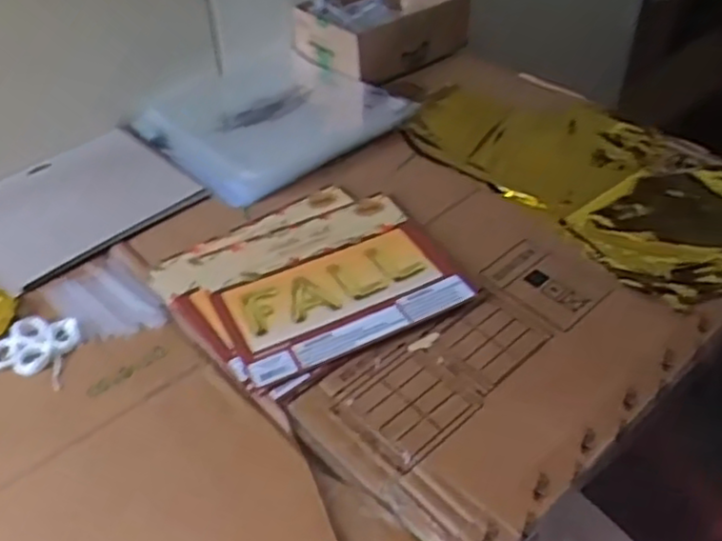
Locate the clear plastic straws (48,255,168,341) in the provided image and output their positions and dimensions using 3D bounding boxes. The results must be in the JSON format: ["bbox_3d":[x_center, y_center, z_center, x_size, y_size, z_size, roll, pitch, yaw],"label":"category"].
[{"bbox_3d":[-0.210,0.023,0.591,0.063,0.011,0.099,-33,51,-30],"label":"clear plastic straws"}]

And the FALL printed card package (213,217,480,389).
[{"bbox_3d":[-0.010,0.017,0.588,0.196,0.007,0.112,-21,46,-20],"label":"FALL printed card package"}]

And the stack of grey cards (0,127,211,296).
[{"bbox_3d":[-0.273,-0.064,0.689,0.196,0.018,0.170,-33,52,-30],"label":"stack of grey cards"}]

